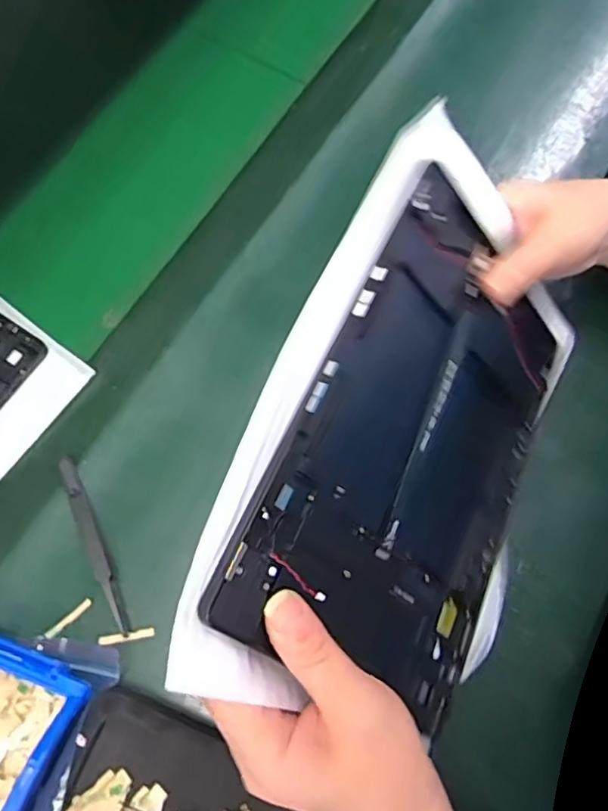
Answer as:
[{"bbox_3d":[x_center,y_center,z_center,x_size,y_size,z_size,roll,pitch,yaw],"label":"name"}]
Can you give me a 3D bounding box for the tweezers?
[{"bbox_3d":[-0.127,0.081,0.362,0.010,0.005,0.113,-24,71,-9],"label":"tweezers"}]

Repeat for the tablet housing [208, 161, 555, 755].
[{"bbox_3d":[0.062,0.018,0.296,0.153,0.014,0.235,42,63,-30],"label":"tablet housing"}]

